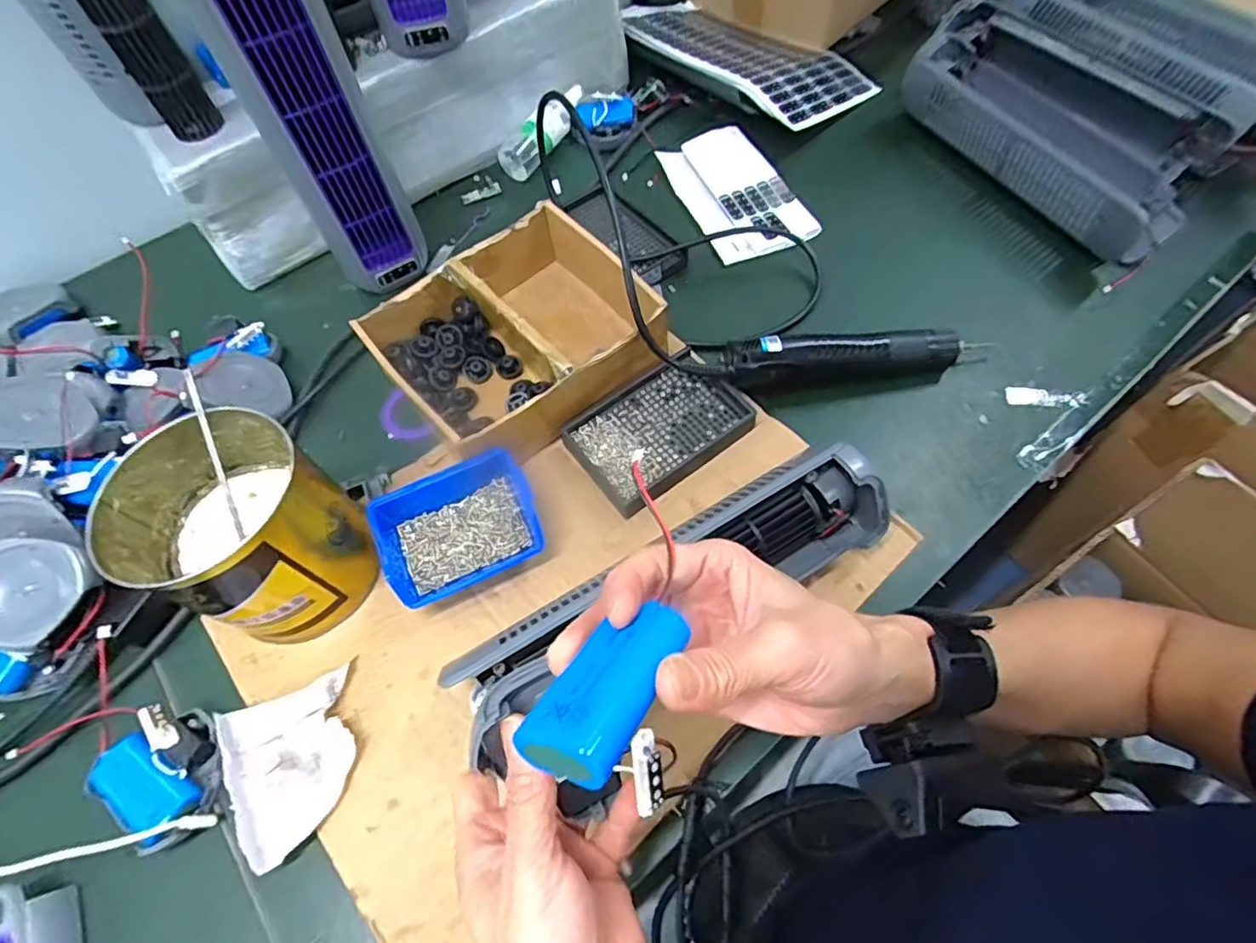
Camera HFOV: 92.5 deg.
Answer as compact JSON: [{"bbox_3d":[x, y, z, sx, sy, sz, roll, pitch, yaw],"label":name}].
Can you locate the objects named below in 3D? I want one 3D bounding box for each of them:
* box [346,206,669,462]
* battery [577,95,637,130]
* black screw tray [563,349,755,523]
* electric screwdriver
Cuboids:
[{"bbox_3d":[-0.093,-0.114,0.509,0.209,0.061,0.173,-35,65,-15],"label":"box"},{"bbox_3d":[-0.025,-0.416,0.698,0.066,0.022,0.039,-8,61,-1],"label":"battery"},{"bbox_3d":[0.027,-0.036,0.494,0.139,0.020,0.092,-35,65,-15],"label":"black screw tray"},{"bbox_3d":[0.196,-0.096,0.506,0.236,0.041,0.045,-5,61,1],"label":"electric screwdriver"}]

